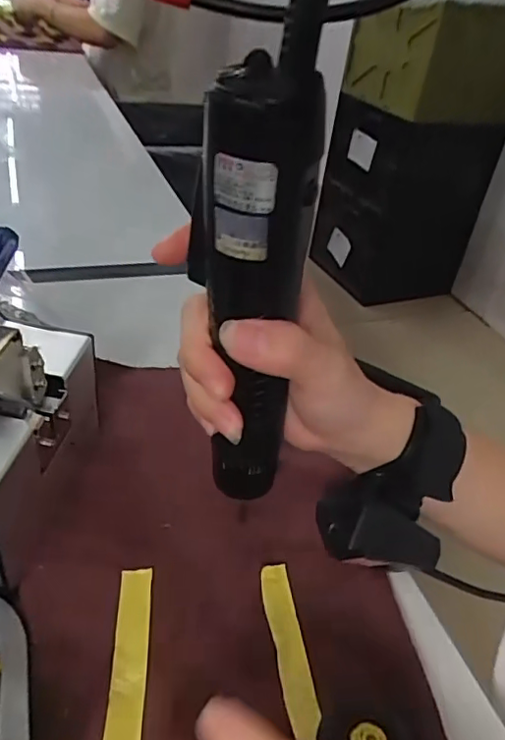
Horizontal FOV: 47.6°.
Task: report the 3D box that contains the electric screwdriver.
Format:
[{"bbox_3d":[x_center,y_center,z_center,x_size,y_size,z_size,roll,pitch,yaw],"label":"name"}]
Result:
[{"bbox_3d":[-0.003,-0.018,0.237,0.045,0.195,0.029,6,41,5],"label":"electric screwdriver"}]

